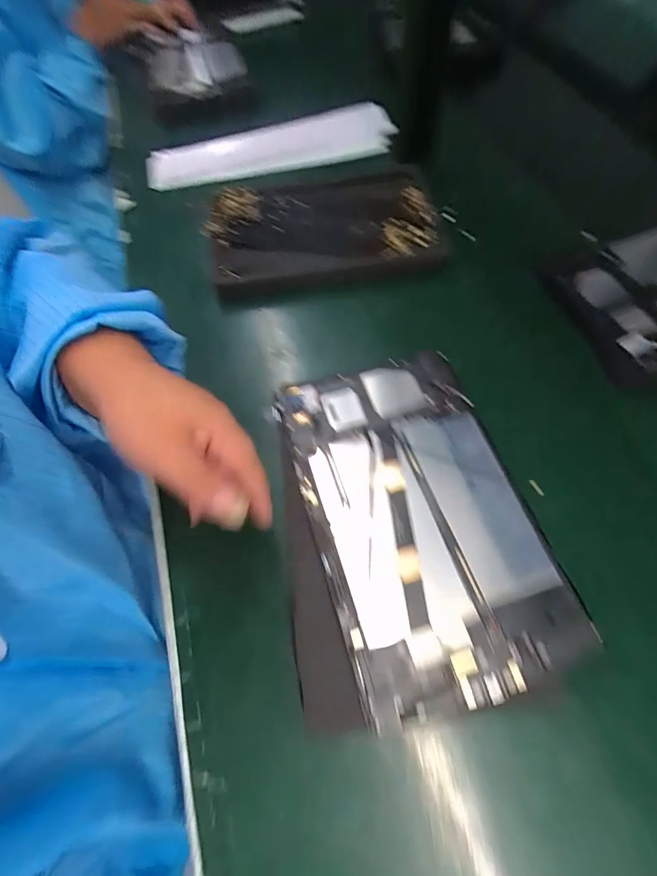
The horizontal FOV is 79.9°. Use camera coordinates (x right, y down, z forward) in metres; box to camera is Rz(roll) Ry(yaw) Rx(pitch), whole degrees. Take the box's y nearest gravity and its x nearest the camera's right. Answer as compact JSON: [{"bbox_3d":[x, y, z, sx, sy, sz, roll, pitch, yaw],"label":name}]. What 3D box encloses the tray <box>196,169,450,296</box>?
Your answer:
[{"bbox_3d":[-0.011,-0.239,0.441,0.243,0.035,0.169,-8,62,-1],"label":"tray"}]

